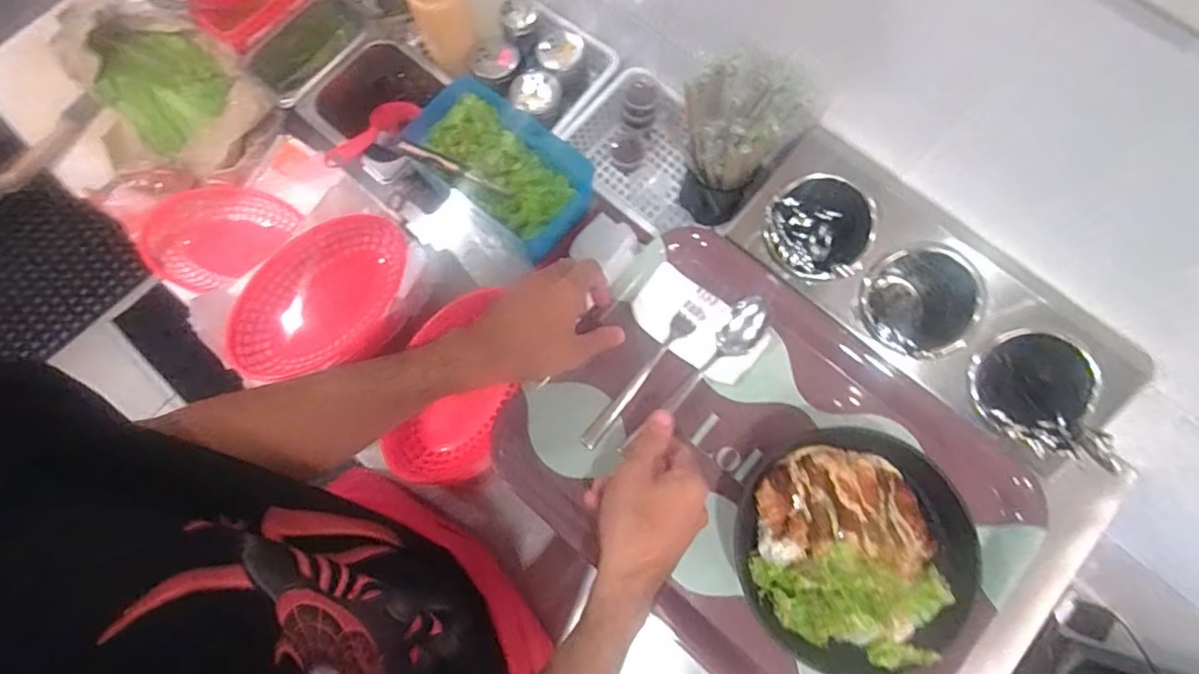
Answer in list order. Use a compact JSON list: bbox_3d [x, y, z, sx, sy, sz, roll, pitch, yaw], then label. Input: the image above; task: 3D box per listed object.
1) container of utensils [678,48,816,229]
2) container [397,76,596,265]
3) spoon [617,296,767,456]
[{"bbox_3d":[0.145,-0.203,0.650,0.106,0.206,0.120,34,79,8],"label":"container of utensils"},{"bbox_3d":[-0.113,-0.209,0.705,0.218,0.063,0.139,35,79,9],"label":"container"},{"bbox_3d":[0.092,0.037,0.547,0.035,0.017,0.188,45,95,10],"label":"spoon"}]

